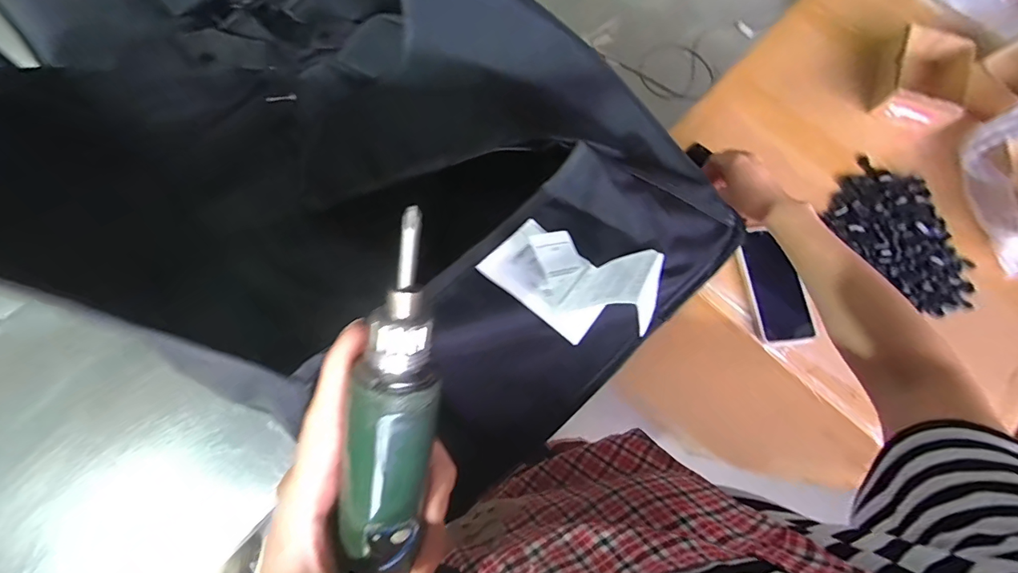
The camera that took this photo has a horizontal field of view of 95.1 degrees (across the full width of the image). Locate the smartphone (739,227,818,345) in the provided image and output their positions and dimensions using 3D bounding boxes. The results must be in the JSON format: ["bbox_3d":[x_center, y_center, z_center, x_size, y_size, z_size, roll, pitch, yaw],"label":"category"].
[{"bbox_3d":[0.368,-0.001,0.646,0.070,0.012,0.159,-7,74,-3],"label":"smartphone"}]

